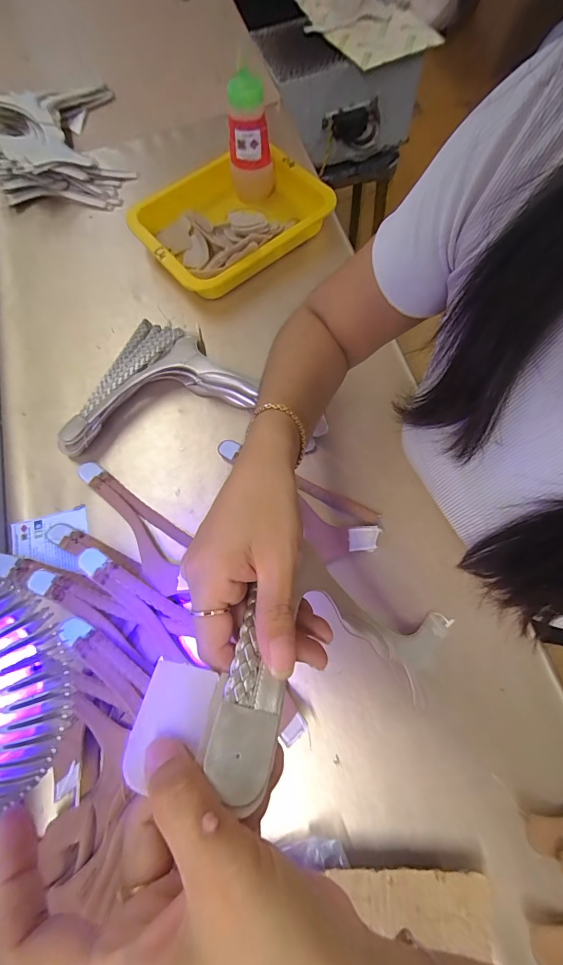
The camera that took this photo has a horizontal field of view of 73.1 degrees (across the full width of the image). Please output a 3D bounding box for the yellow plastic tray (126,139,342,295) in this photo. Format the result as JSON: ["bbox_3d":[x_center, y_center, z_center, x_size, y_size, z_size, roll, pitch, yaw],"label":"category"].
[{"bbox_3d":[-0.069,-0.377,0.554,0.259,0.054,0.198,-39,74,-10],"label":"yellow plastic tray"}]

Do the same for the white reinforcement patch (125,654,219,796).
[{"bbox_3d":[-0.050,0.107,0.171,0.034,0.004,0.048,0,50,14],"label":"white reinforcement patch"}]

